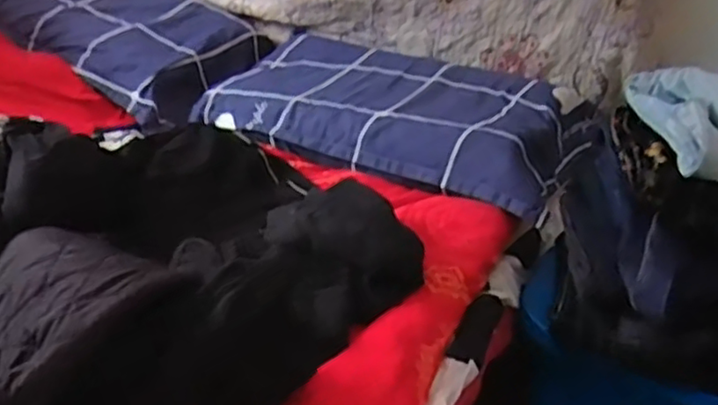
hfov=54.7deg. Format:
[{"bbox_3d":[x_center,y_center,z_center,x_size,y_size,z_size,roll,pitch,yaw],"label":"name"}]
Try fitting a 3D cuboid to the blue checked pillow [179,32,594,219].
[{"bbox_3d":[0.058,-0.173,1.196,0.630,0.110,0.347,22,34,24],"label":"blue checked pillow"}]

